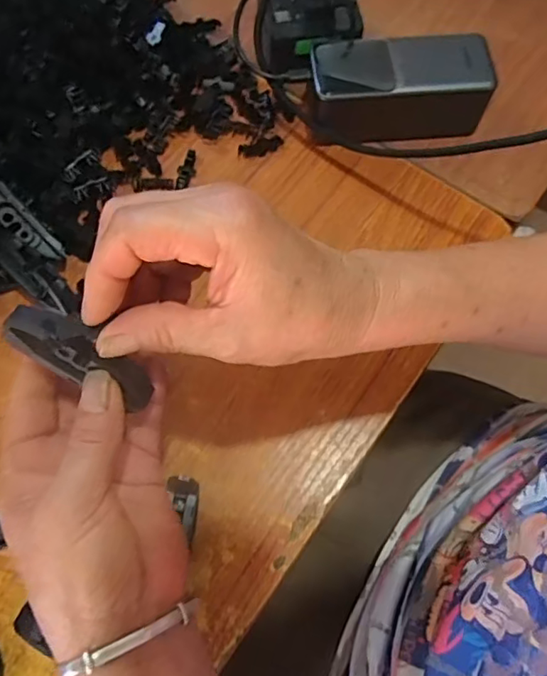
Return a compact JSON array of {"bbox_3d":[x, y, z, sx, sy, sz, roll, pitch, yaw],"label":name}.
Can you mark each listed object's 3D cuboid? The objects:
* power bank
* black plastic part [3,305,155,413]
[{"bbox_3d":[0.092,-0.183,0.419,0.126,0.055,0.051,-3,70,-2],"label":"power bank"},{"bbox_3d":[-0.088,0.006,0.253,0.070,0.026,0.021,28,72,0],"label":"black plastic part"}]

